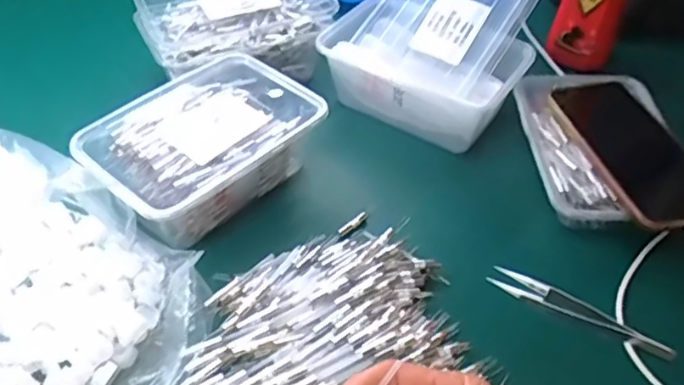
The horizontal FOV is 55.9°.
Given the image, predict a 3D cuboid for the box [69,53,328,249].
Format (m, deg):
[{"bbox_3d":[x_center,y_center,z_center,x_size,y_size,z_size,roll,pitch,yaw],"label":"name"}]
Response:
[{"bbox_3d":[-0.108,-0.036,0.504,0.127,0.051,0.172,32,52,25],"label":"box"}]

